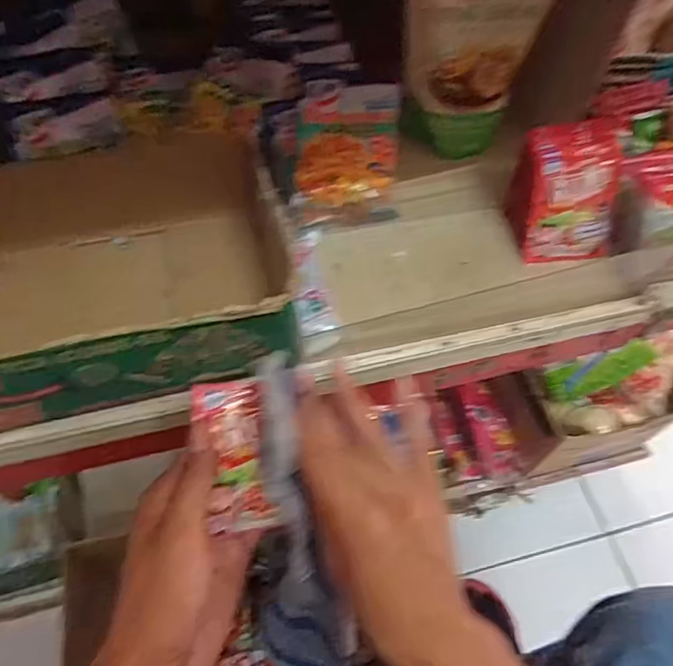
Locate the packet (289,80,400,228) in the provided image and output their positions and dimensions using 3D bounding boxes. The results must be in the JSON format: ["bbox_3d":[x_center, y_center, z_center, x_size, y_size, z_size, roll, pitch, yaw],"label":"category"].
[{"bbox_3d":[0.010,-0.165,0.526,0.094,0.032,0.137,2,76,-4],"label":"packet"}]

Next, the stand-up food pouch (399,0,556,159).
[{"bbox_3d":[0.120,-0.248,0.502,0.127,0.173,0.045,4,57,-1],"label":"stand-up food pouch"}]

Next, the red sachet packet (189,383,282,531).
[{"bbox_3d":[-0.059,0.072,0.333,0.037,0.014,0.086,-11,89,-10],"label":"red sachet packet"}]

